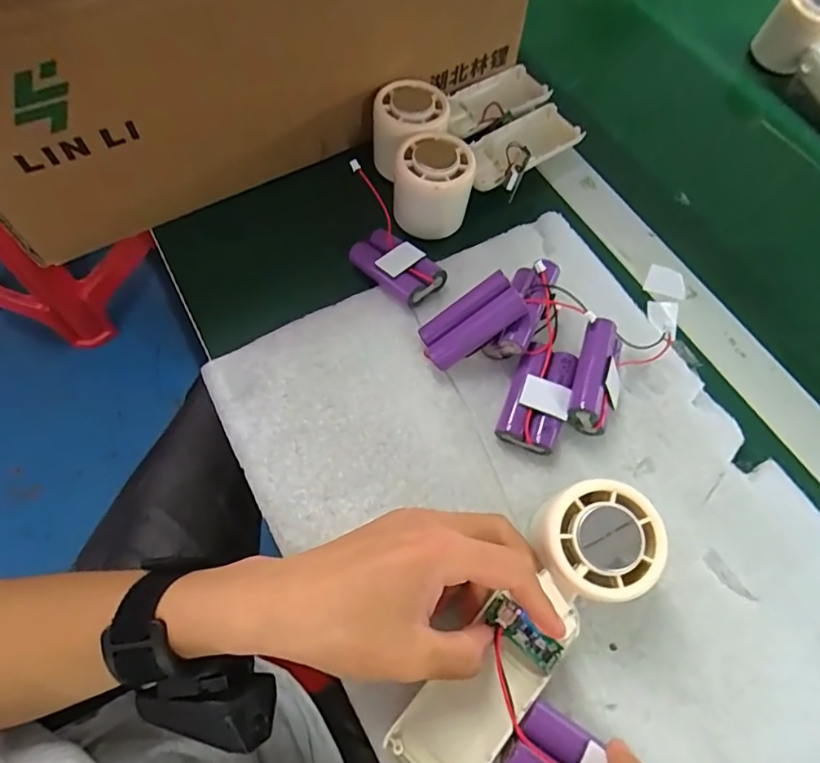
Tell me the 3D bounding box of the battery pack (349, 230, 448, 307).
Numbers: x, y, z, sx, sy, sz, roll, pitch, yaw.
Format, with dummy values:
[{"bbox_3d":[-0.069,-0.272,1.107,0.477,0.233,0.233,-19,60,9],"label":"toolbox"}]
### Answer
[{"bbox_3d":[-0.010,-0.080,0.366,0.064,0.020,0.034,42,69,17],"label":"battery pack"}]

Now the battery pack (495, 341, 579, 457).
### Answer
[{"bbox_3d":[0.079,0.010,0.326,0.036,0.020,0.064,19,65,7],"label":"battery pack"}]

